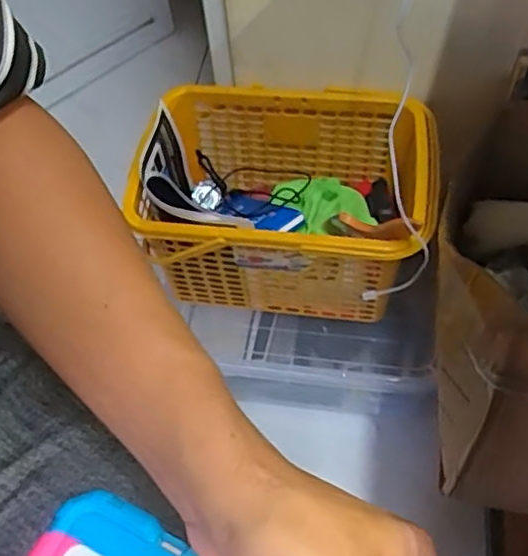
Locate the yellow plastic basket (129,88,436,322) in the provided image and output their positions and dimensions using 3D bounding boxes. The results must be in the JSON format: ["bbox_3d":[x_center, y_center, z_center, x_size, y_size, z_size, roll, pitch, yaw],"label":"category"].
[{"bbox_3d":[0.033,-0.090,0.851,0.364,0.207,0.240,5,55,8],"label":"yellow plastic basket"}]

